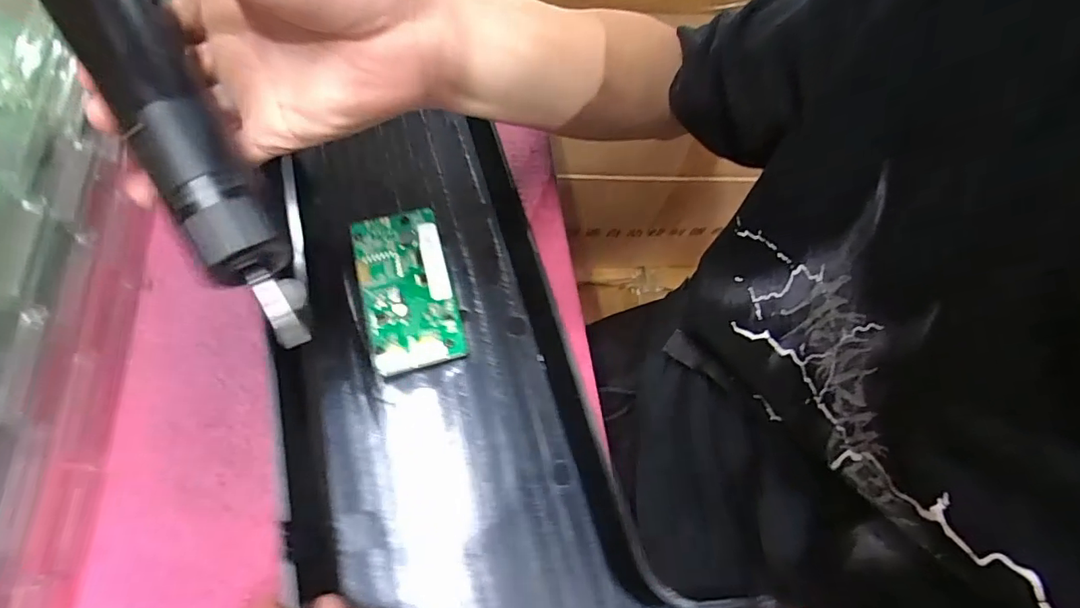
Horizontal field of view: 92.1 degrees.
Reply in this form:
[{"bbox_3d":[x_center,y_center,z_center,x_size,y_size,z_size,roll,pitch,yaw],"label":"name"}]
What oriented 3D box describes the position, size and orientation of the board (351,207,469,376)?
[{"bbox_3d":[-0.075,-0.009,0.292,0.049,0.008,0.096,-14,66,-9],"label":"board"}]

